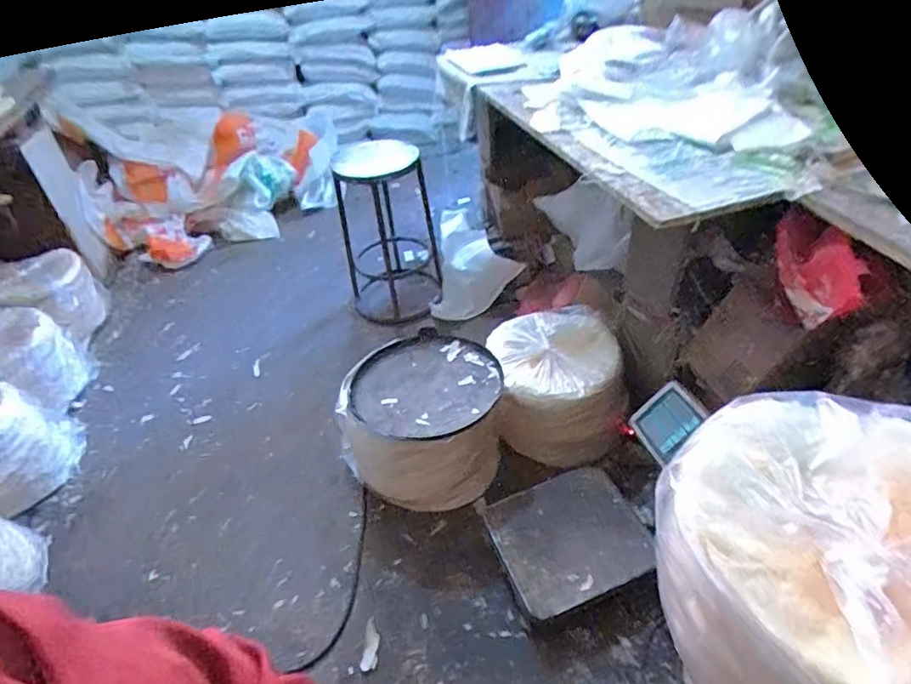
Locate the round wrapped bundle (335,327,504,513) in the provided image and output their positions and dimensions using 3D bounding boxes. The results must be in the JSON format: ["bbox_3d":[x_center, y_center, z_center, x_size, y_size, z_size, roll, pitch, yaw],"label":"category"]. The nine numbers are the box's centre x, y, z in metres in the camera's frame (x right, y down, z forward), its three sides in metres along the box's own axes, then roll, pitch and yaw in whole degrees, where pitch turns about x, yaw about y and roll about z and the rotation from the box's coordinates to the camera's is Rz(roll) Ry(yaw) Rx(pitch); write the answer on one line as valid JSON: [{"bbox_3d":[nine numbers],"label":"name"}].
[{"bbox_3d":[-0.091,0.215,1.499,0.423,0.301,0.398,-3,40,3],"label":"round wrapped bundle"}]

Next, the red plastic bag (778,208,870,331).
[{"bbox_3d":[0.667,-0.139,0.994,0.087,0.143,0.176,-6,40,-1],"label":"red plastic bag"}]

